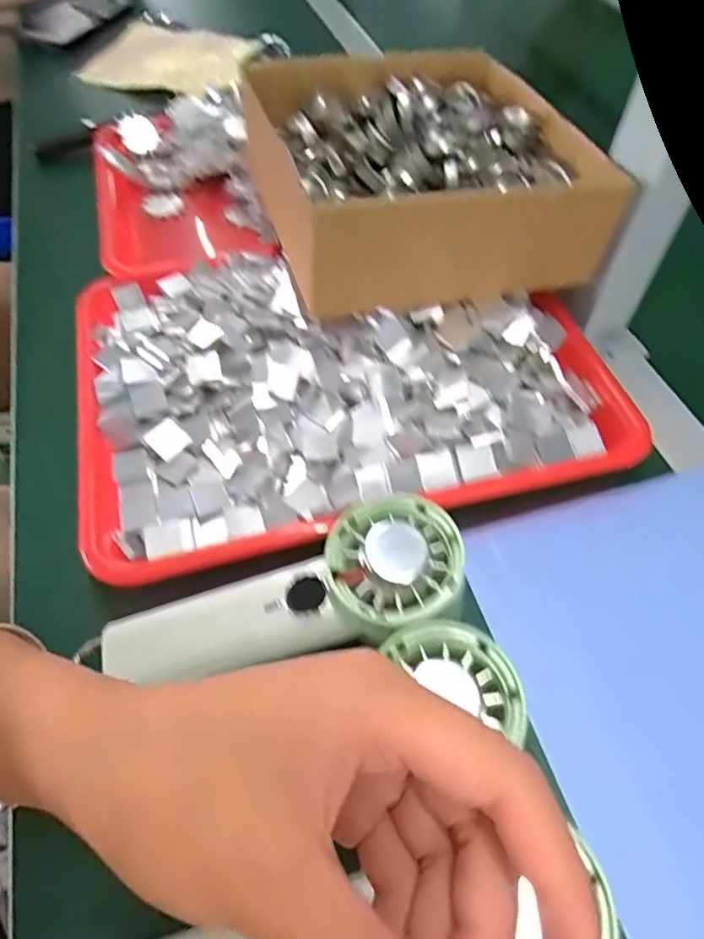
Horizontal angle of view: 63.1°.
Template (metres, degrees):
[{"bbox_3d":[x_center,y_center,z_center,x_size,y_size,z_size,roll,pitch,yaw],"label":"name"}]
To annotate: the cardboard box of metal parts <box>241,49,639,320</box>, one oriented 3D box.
[{"bbox_3d":[0.041,-0.205,0.398,0.204,0.074,0.211,-13,56,-11],"label":"cardboard box of metal parts"}]

